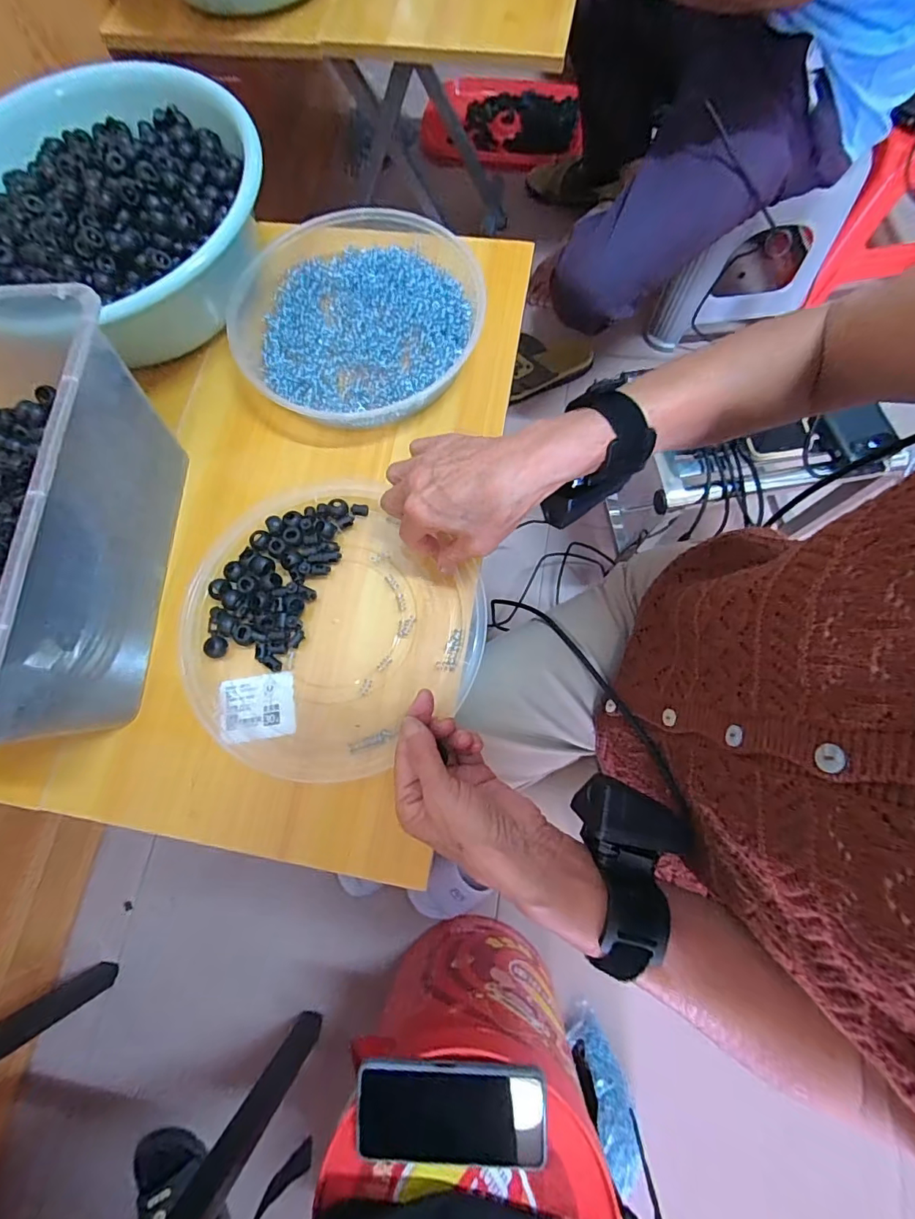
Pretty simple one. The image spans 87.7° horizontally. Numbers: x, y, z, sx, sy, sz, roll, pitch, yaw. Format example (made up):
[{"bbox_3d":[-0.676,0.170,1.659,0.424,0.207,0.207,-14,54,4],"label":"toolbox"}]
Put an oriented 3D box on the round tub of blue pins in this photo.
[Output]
[{"bbox_3d":[-0.094,-0.279,0.444,0.227,0.035,0.226,-1,74,2],"label":"round tub of blue pins"}]

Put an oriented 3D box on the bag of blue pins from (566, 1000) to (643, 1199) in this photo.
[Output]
[{"bbox_3d":[0.211,0.686,0.674,0.067,0.045,0.178,-13,45,-2],"label":"bag of blue pins"}]

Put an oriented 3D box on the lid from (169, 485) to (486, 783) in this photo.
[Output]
[{"bbox_3d":[-0.106,0.016,0.379,0.224,0.021,0.217,-1,74,2],"label":"lid"}]

